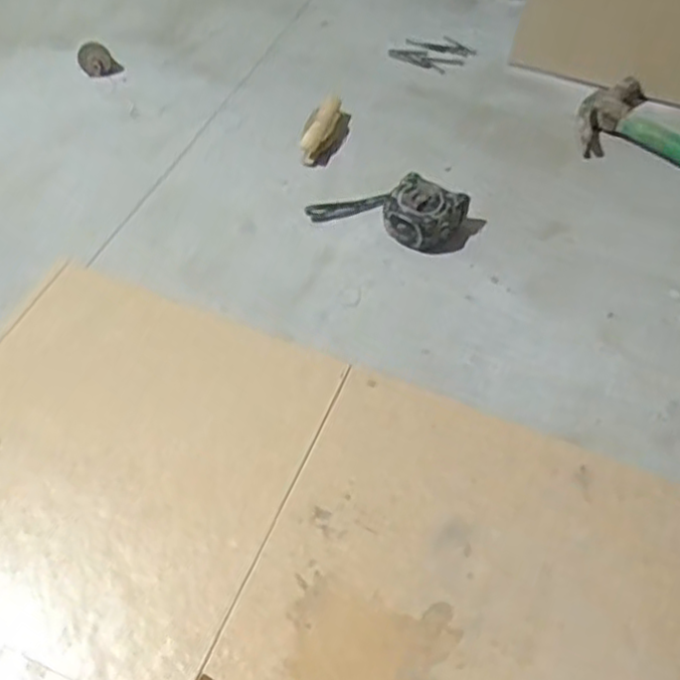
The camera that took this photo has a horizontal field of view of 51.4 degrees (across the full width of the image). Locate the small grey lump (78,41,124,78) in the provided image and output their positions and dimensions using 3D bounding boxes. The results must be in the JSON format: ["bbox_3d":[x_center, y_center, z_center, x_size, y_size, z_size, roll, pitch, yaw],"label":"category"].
[{"bbox_3d":[-0.291,-0.339,0.852,0.048,0.029,0.030,-14,56,-10],"label":"small grey lump"}]

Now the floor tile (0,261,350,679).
[{"bbox_3d":[-0.180,0.084,0.552,0.282,0.016,0.296,19,57,12],"label":"floor tile"}]

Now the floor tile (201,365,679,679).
[{"bbox_3d":[0.090,0.183,0.490,0.293,0.011,0.289,20,57,12],"label":"floor tile"}]

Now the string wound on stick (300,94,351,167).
[{"bbox_3d":[-0.018,-0.234,0.787,0.035,0.033,0.098,17,56,11],"label":"string wound on stick"}]

